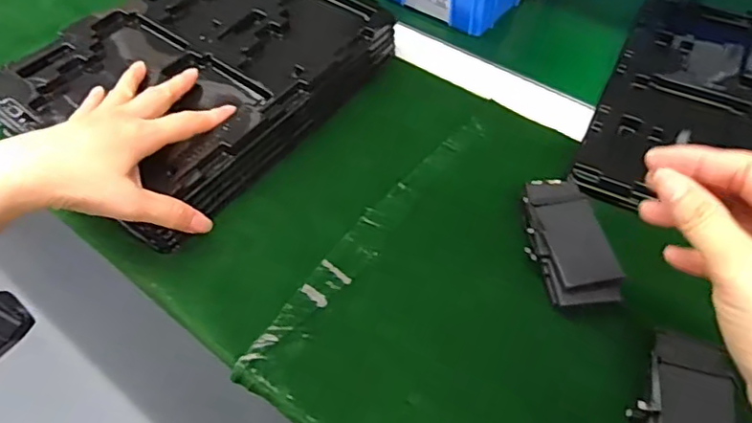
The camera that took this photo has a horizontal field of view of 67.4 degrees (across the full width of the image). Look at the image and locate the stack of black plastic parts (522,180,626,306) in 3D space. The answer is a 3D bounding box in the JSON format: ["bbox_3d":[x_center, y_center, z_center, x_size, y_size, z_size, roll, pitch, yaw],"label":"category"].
[{"bbox_3d":[0.126,0.020,0.378,0.047,0.024,0.091,-5,52,-3],"label":"stack of black plastic parts"}]

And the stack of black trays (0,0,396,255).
[{"bbox_3d":[-0.145,-0.121,0.481,0.220,0.053,0.281,32,59,23],"label":"stack of black trays"}]

